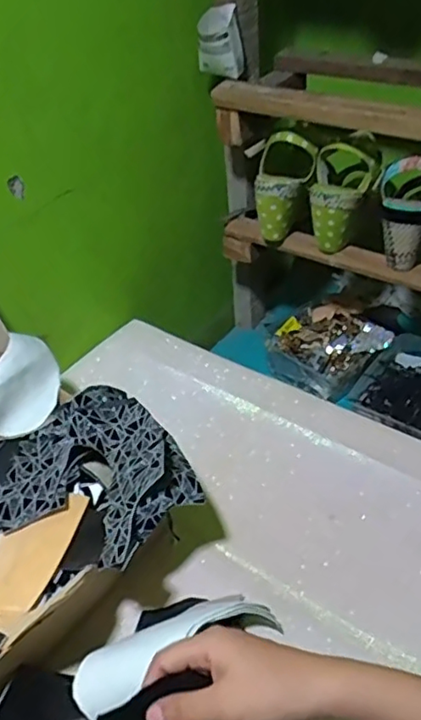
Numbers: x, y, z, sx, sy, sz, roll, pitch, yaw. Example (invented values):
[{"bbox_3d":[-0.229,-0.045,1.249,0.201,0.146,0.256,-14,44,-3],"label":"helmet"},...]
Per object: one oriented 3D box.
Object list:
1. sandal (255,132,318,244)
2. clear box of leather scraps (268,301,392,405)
[{"bbox_3d":[0.102,-0.234,0.835,0.079,0.134,0.062,4,40,10],"label":"sandal"},{"bbox_3d":[0.188,-0.021,0.995,0.164,0.074,0.146,31,51,35],"label":"clear box of leather scraps"}]

